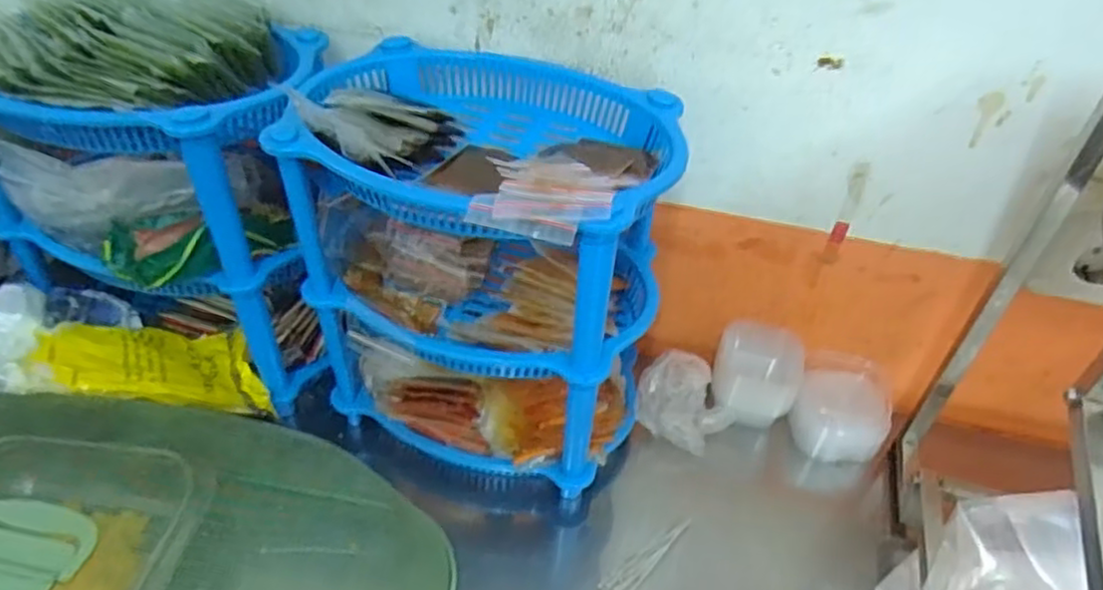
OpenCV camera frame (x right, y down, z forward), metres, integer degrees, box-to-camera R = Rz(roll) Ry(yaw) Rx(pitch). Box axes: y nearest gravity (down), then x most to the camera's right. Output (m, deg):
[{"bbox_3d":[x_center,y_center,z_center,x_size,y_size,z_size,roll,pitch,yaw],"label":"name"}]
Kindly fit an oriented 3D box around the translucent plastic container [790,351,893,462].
[{"bbox_3d":[0.286,0.111,0.682,0.087,0.070,0.083,2,41,-2],"label":"translucent plastic container"}]

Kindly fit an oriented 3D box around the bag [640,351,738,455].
[{"bbox_3d":[0.128,0.100,0.654,0.091,0.074,0.052,13,42,10],"label":"bag"}]

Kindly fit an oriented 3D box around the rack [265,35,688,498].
[{"bbox_3d":[-0.057,-0.017,0.595,0.285,0.318,0.206,18,43,16],"label":"rack"}]

